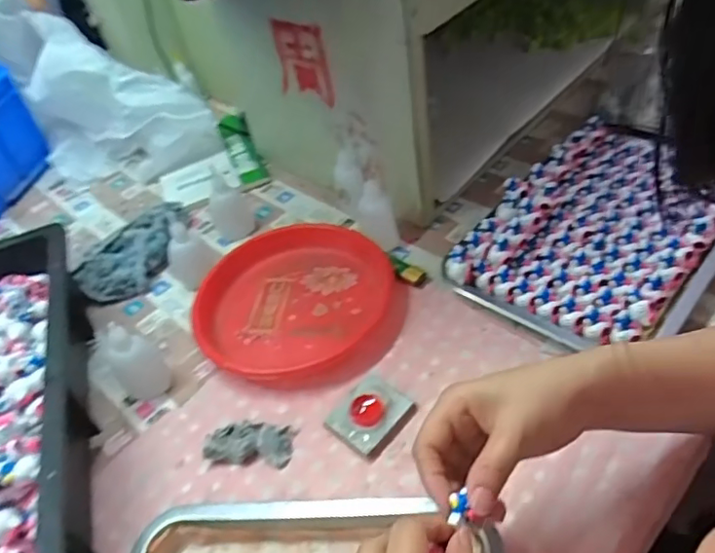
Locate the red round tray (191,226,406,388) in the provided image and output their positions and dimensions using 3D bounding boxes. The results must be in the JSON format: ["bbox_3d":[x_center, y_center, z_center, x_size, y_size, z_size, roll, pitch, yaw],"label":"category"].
[{"bbox_3d":[-0.057,0.026,0.570,0.199,0.035,0.190,-6,45,6],"label":"red round tray"}]

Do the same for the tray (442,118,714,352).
[{"bbox_3d":[0.242,-0.049,0.553,0.197,0.032,0.287,34,65,25],"label":"tray"}]

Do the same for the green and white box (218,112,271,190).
[{"bbox_3d":[-0.161,-0.177,0.797,0.044,0.025,0.201,-21,45,-9],"label":"green and white box"}]

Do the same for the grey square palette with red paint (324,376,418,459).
[{"bbox_3d":[0.010,0.115,0.476,0.053,0.022,0.061,28,57,33],"label":"grey square palette with red paint"}]

